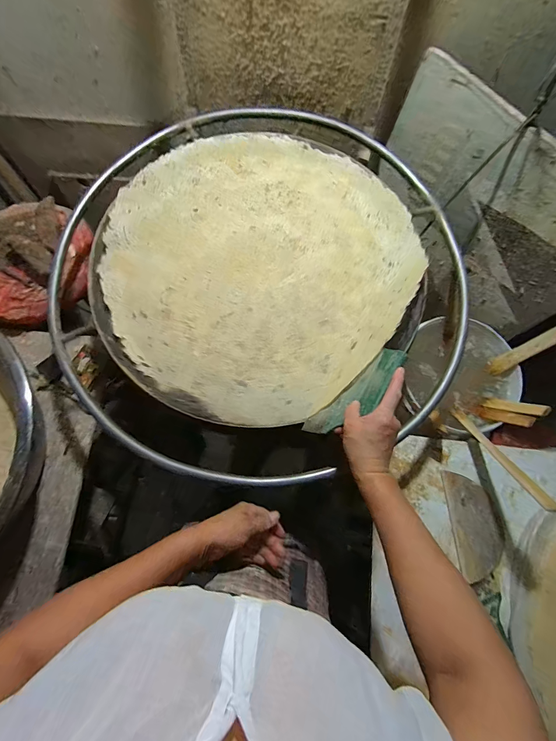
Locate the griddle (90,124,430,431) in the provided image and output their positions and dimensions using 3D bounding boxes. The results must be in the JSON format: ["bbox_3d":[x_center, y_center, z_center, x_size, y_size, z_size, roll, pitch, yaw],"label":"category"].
[{"bbox_3d":[-0.042,-0.227,0.613,0.587,0.049,0.598,0,73,-1],"label":"griddle"}]

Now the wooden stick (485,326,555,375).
[{"bbox_3d":[0.574,-0.048,0.761,0.008,0.180,0.040,9,53,-31],"label":"wooden stick"}]

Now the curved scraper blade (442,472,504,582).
[{"bbox_3d":[0.413,0.320,0.682,0.096,0.012,0.203,-3,73,-2],"label":"curved scraper blade"}]

